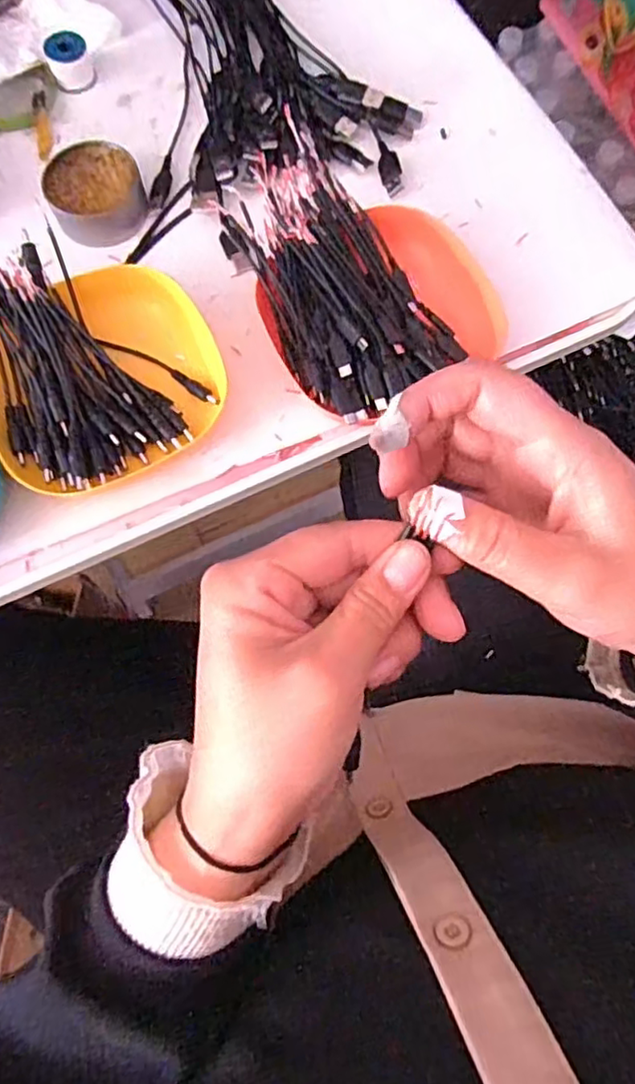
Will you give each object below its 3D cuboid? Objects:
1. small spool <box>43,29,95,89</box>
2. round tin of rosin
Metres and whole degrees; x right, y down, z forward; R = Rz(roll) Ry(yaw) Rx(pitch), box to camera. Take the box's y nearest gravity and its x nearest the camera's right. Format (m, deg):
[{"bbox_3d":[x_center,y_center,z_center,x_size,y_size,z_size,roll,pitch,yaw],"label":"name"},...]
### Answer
[{"bbox_3d":[-0.183,-0.356,0.470,0.029,0.024,0.023,-13,75,-4],"label":"small spool"},{"bbox_3d":[-0.150,-0.238,0.436,0.063,0.025,0.062,0,75,0],"label":"round tin of rosin"}]

